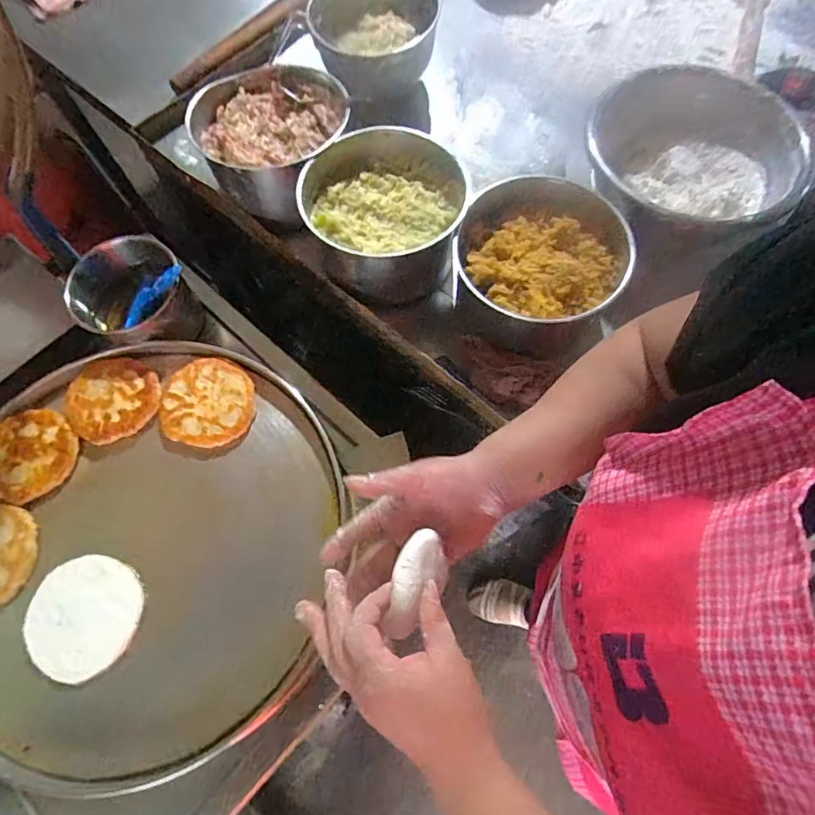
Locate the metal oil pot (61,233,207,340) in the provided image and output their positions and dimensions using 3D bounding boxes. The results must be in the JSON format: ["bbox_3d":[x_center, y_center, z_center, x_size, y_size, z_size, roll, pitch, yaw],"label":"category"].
[{"bbox_3d":[-0.377,-0.159,0.726,0.135,0.132,0.137,0,69,1],"label":"metal oil pot"}]

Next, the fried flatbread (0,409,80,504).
[{"bbox_3d":[-0.502,0.063,0.666,0.124,0.017,0.119,0,69,1],"label":"fried flatbread"}]

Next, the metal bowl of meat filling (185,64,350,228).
[{"bbox_3d":[-0.183,-0.385,0.715,0.201,0.085,0.200,-33,72,-11],"label":"metal bowl of meat filling"}]

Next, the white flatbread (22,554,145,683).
[{"bbox_3d":[-0.384,0.247,0.596,0.129,0.011,0.130,0,69,1],"label":"white flatbread"}]

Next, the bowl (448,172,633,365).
[{"bbox_3d":[0.166,-0.176,0.650,0.203,0.101,0.216,0,69,1],"label":"bowl"}]

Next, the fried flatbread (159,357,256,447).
[{"bbox_3d":[-0.270,-0.009,0.689,0.120,0.019,0.124,11,69,5],"label":"fried flatbread"}]

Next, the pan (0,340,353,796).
[{"bbox_3d":[-0.340,0.161,0.628,0.505,0.032,0.519,12,69,5],"label":"pan"}]

